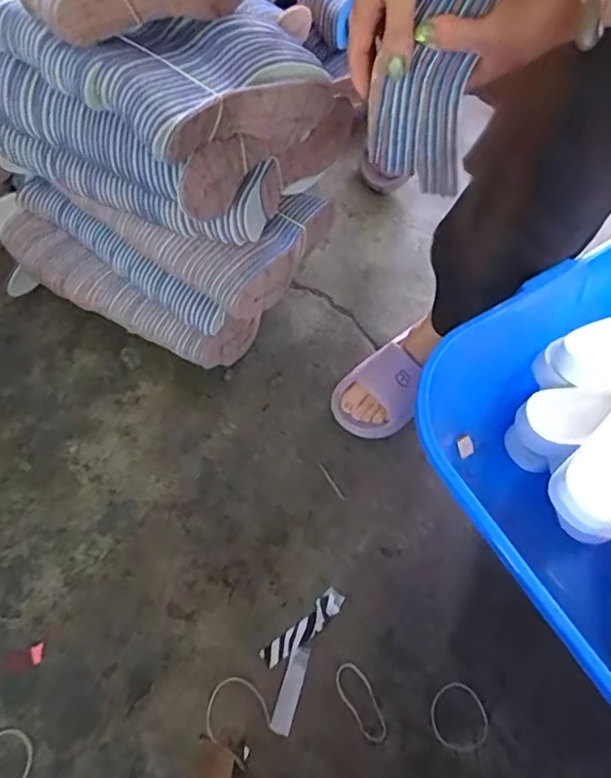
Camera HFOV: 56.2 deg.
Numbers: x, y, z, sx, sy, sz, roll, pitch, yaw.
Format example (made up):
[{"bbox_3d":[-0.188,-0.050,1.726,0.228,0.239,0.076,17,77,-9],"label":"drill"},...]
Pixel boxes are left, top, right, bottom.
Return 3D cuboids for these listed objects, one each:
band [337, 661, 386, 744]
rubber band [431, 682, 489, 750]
[{"bbox_3d":[0.075,0.418,0.766,0.043,0.004,0.102,-24,63,-14],"label":"band"},{"bbox_3d":[0.204,0.434,0.757,0.076,0.007,0.076,1,64,-2],"label":"rubber band"}]

